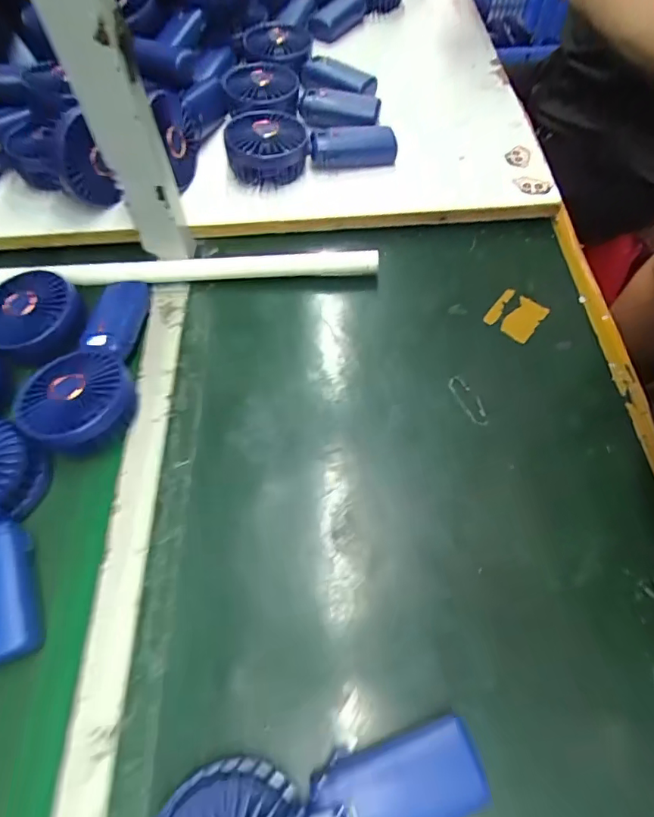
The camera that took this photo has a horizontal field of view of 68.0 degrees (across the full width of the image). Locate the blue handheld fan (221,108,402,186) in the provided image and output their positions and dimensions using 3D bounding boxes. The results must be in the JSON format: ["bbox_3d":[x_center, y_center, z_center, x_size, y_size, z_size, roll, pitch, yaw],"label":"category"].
[{"bbox_3d":[-0.022,-0.293,0.547,0.180,0.062,0.085,-15,61,-9],"label":"blue handheld fan"}]

